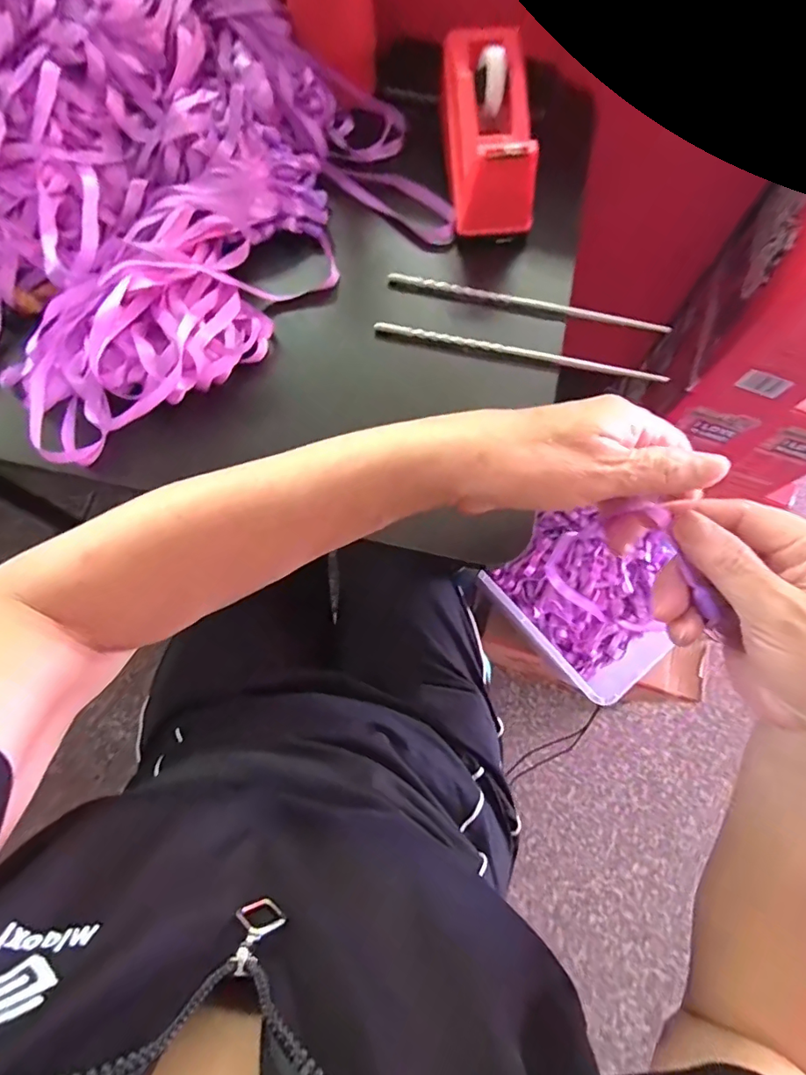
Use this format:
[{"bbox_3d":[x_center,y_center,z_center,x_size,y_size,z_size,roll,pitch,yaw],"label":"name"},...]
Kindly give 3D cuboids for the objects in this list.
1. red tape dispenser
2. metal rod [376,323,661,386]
[{"bbox_3d":[0.067,-0.331,0.386,0.065,0.055,0.155,-3,86,-2],"label":"red tape dispenser"},{"bbox_3d":[0.089,-0.143,0.376,0.220,0.008,0.011,12,72,3],"label":"metal rod"}]

